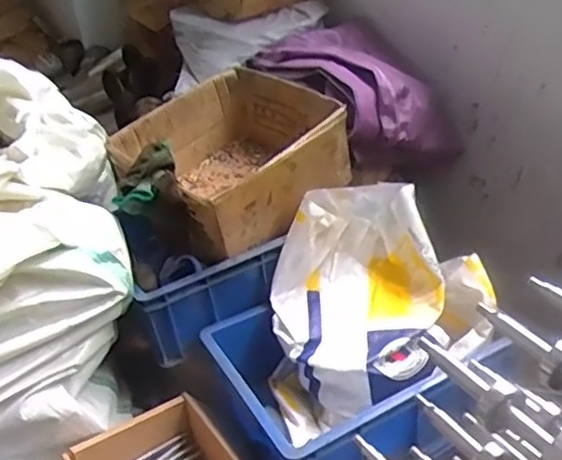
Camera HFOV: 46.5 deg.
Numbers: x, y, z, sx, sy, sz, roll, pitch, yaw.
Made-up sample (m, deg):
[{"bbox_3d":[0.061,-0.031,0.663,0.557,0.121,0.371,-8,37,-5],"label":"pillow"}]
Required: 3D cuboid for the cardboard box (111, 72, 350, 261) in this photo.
[{"bbox_3d":[-0.075,-0.120,1.085,0.314,0.161,0.289,-25,36,-28],"label":"cardboard box"}]

